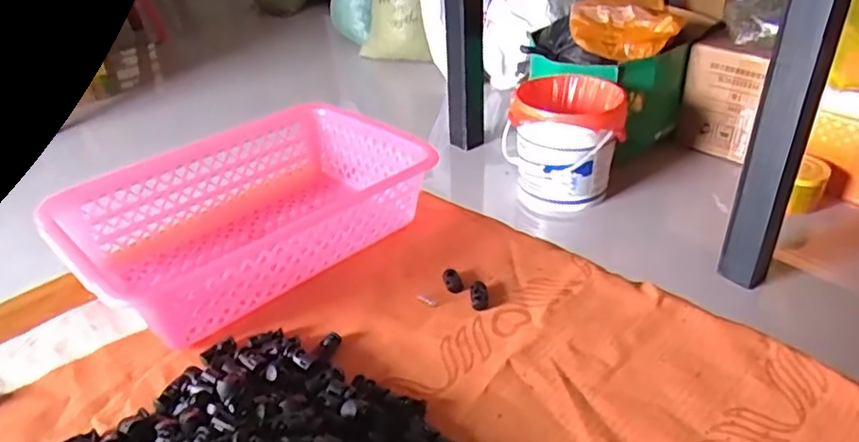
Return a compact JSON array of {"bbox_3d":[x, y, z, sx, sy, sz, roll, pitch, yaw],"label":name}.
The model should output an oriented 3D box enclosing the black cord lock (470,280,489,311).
[{"bbox_3d":[0.041,0.061,0.508,0.014,0.010,0.029,-3,33,1],"label":"black cord lock"}]

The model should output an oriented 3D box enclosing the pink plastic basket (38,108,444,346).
[{"bbox_3d":[-0.162,-0.007,0.569,0.298,0.075,0.195,-28,40,-33],"label":"pink plastic basket"}]

